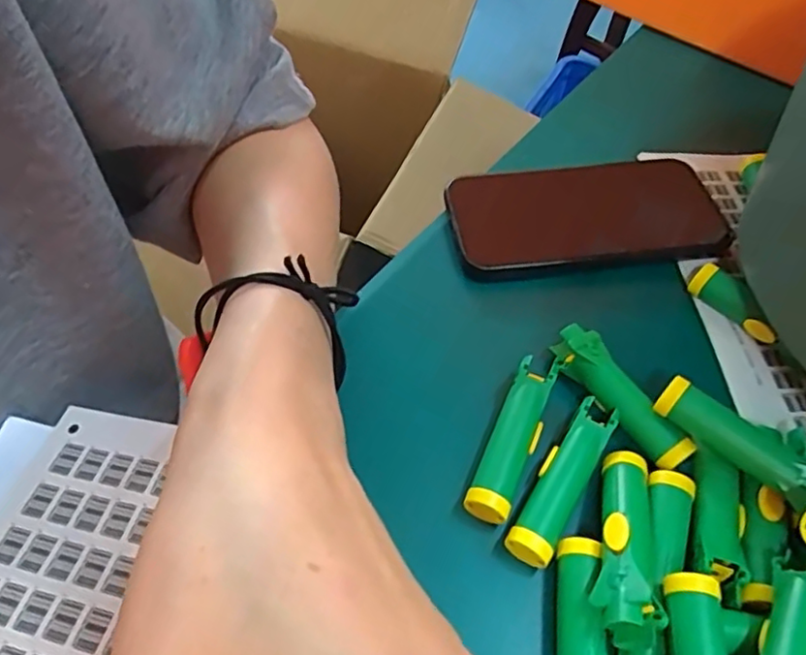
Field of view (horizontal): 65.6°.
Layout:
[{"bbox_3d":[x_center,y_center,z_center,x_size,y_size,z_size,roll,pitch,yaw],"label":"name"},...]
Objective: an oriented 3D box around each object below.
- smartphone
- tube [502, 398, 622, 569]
[{"bbox_3d":[0.111,-0.069,0.378,0.162,0.012,0.077,-6,59,-7],"label":"smartphone"},{"bbox_3d":[0.070,0.069,0.277,0.019,0.024,0.081,29,57,16],"label":"tube"}]

